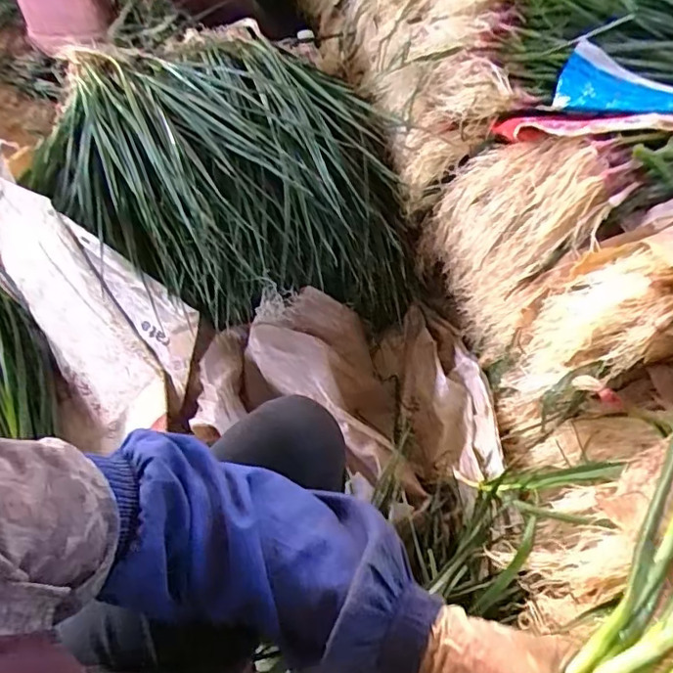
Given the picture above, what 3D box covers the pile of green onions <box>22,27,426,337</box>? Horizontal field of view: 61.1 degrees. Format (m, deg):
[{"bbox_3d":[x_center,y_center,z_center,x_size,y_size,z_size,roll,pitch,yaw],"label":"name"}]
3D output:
[{"bbox_3d":[-0.197,-0.270,0.946,0.478,0.176,0.686,-33,64,-17],"label":"pile of green onions"}]

